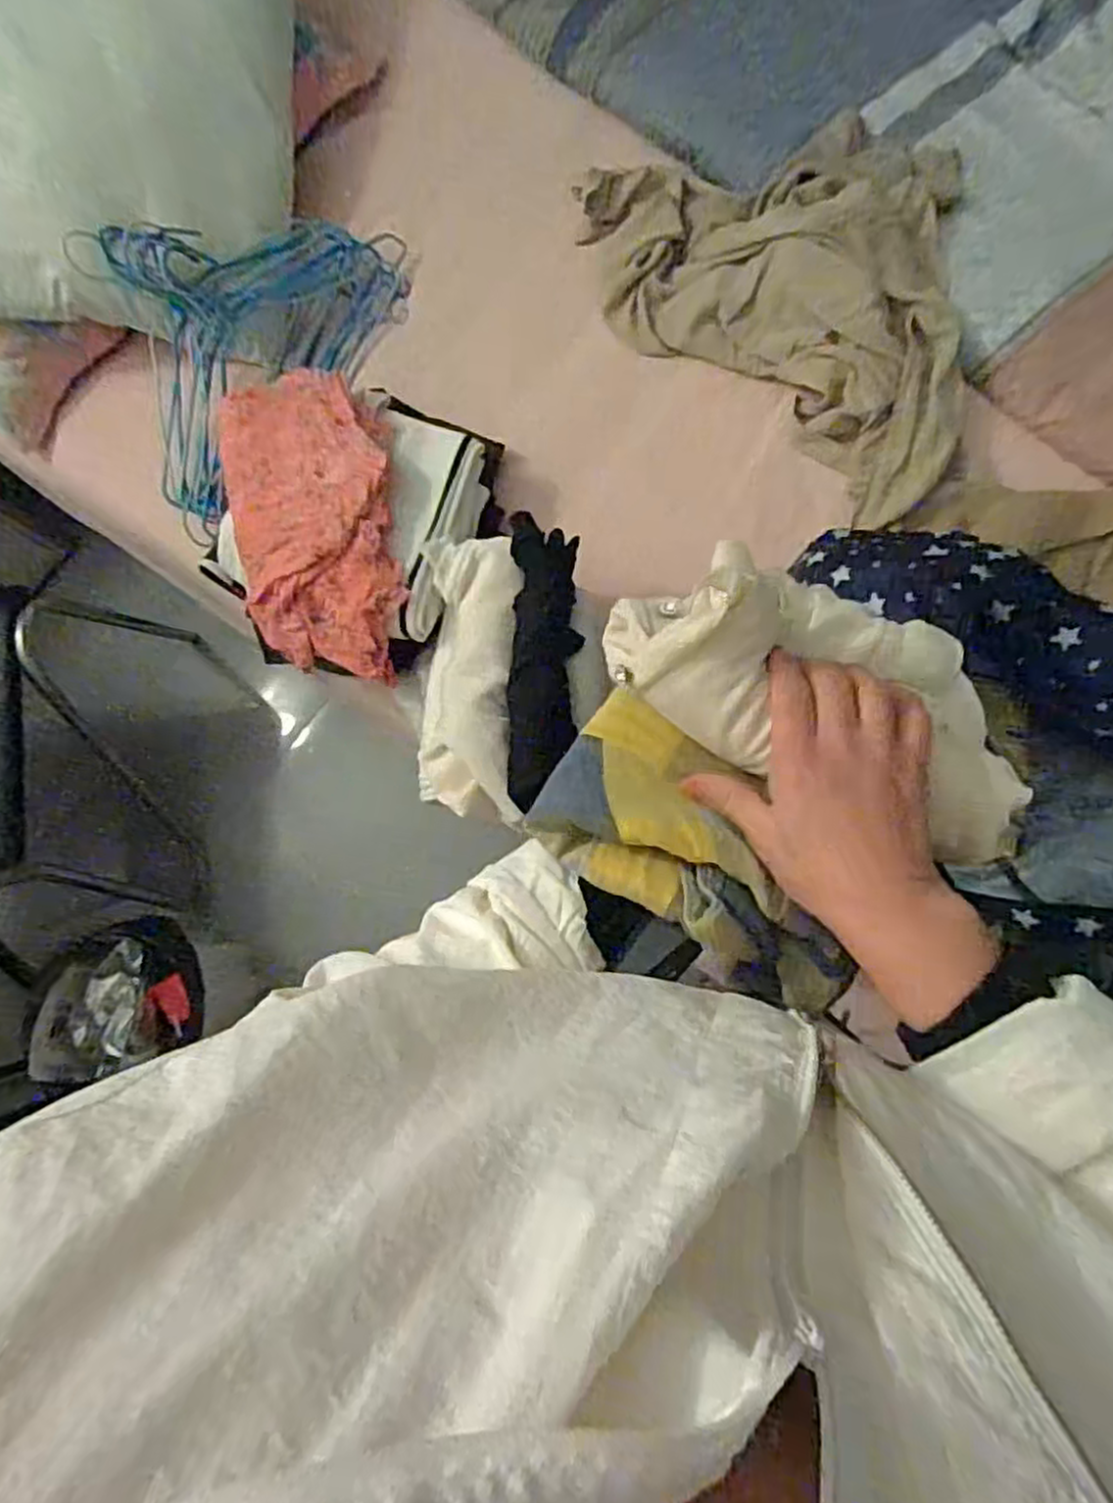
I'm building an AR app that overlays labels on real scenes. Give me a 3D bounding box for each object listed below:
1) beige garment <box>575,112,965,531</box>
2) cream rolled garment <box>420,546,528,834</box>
[{"bbox_3d":[0.307,-0.577,0.891,0.380,0.111,0.567,-42,82,-4],"label":"beige garment"},{"bbox_3d":[-0.089,-0.079,0.785,0.103,0.057,0.300,-1,81,2],"label":"cream rolled garment"}]

